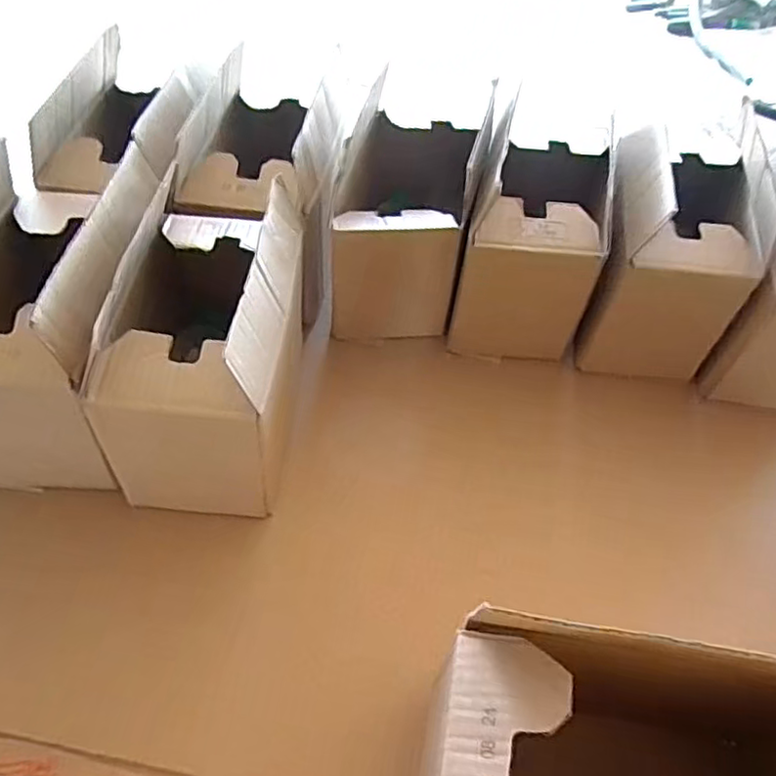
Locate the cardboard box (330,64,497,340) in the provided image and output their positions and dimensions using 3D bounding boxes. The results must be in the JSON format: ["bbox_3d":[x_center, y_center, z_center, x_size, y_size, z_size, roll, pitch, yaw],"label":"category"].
[{"bbox_3d":[0.025,-0.203,0.707,0.143,0.220,0.242,9,52,3],"label":"cardboard box"}]

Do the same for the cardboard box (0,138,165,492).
[{"bbox_3d":[-0.282,-0.058,0.551,0.149,0.218,0.236,8,52,2],"label":"cardboard box"}]

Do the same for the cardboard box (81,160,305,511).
[{"bbox_3d":[-0.156,-0.040,0.560,0.135,0.215,0.243,5,52,0],"label":"cardboard box"}]

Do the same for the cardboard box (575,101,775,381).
[{"bbox_3d":[0.302,-0.150,0.668,0.135,0.210,0.195,13,52,6],"label":"cardboard box"}]

